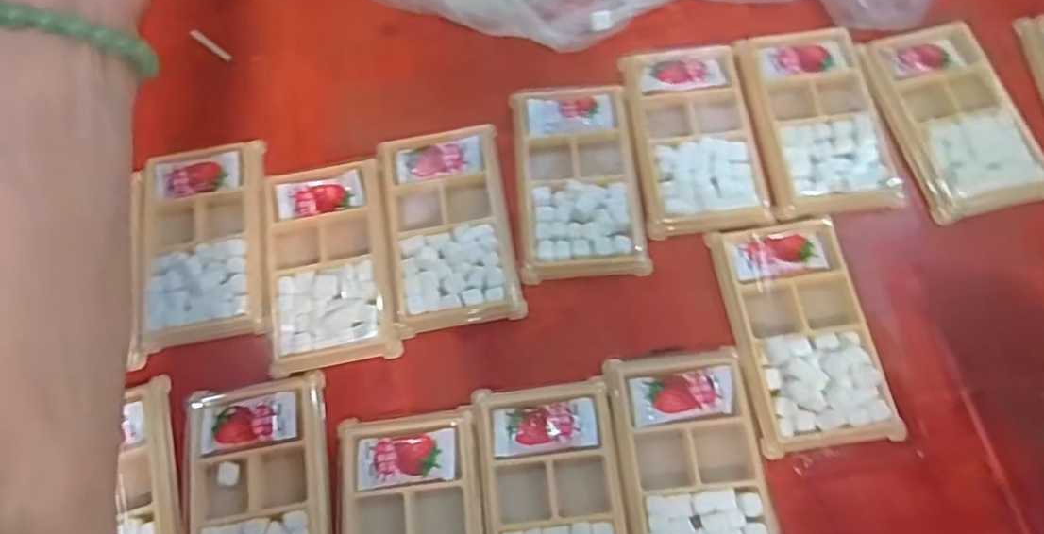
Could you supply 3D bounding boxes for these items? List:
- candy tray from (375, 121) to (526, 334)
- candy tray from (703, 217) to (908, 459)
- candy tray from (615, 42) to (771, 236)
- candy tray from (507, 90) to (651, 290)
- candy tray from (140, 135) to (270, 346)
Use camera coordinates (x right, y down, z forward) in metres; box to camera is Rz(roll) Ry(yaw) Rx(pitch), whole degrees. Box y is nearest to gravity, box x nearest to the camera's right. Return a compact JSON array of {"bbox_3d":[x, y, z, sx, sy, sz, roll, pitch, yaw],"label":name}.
[{"bbox_3d":[-0.047,-0.029,0.406,0.077,0.010,0.137,-10,71,-1],"label":"candy tray"},{"bbox_3d":[0.165,0.036,0.367,0.076,0.011,0.135,-10,71,-1],"label":"candy tray"},{"bbox_3d":[0.116,-0.088,0.419,0.081,0.012,0.137,-6,71,0],"label":"candy tray"},{"bbox_3d":[0.036,-0.059,0.410,0.078,0.010,0.134,-4,71,1],"label":"candy tray"},{"bbox_3d":[-0.208,-0.020,0.409,0.079,0.011,0.134,-9,71,-1],"label":"candy tray"}]

